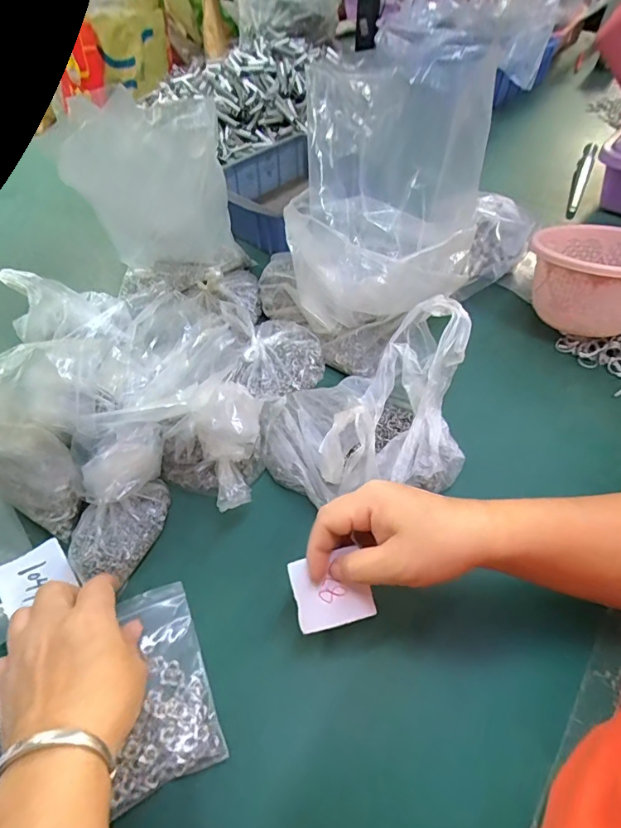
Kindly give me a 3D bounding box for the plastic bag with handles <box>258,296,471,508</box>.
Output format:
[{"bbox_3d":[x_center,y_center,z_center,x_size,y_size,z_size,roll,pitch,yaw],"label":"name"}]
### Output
[{"bbox_3d":[0.048,-0.008,0.418,0.189,0.096,0.174,-3,50,-1],"label":"plastic bag with handles"}]

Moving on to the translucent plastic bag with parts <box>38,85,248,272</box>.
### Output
[{"bbox_3d":[-0.151,-0.215,0.473,0.135,0.224,0.026,-17,74,-5],"label":"translucent plastic bag with parts"}]

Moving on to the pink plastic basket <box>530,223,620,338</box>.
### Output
[{"bbox_3d":[0.312,-0.145,0.513,0.135,0.117,0.127,17,53,15],"label":"pink plastic basket"}]

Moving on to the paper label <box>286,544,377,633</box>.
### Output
[{"bbox_3d":[0.015,0.121,0.319,0.052,0.004,0.048,-12,79,-5],"label":"paper label"}]

